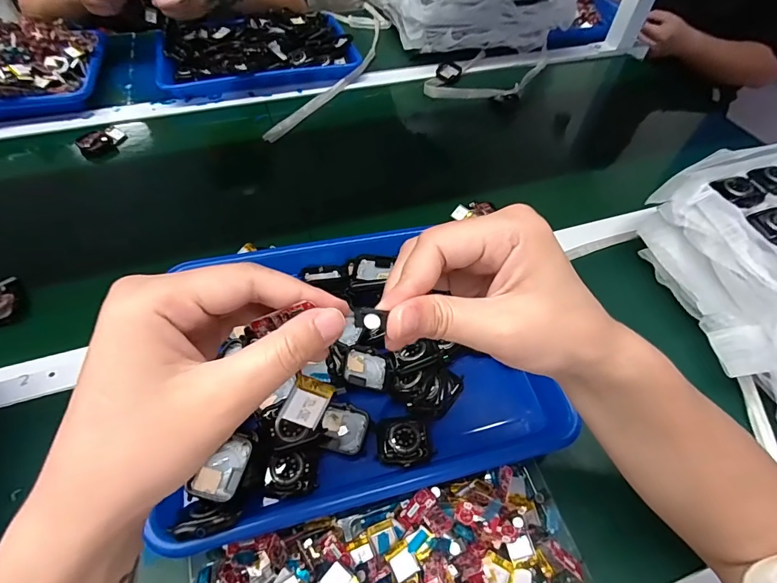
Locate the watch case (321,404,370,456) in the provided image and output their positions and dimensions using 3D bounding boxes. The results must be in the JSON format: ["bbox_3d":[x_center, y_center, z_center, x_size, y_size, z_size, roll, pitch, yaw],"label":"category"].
[{"bbox_3d":[-0.035,0.110,0.326,0.034,0.009,0.035,17,54,10],"label":"watch case"}]

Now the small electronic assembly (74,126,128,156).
[{"bbox_3d":[-0.406,-0.213,0.584,0.025,0.026,0.061,31,58,19],"label":"small electronic assembly"}]

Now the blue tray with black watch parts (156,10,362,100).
[{"bbox_3d":[-0.226,-0.420,0.705,0.328,0.051,0.196,-12,54,-11],"label":"blue tray with black watch parts"}]

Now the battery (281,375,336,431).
[{"bbox_3d":[-0.035,0.049,0.180,0.019,0.004,0.020,33,78,-28],"label":"battery"}]

